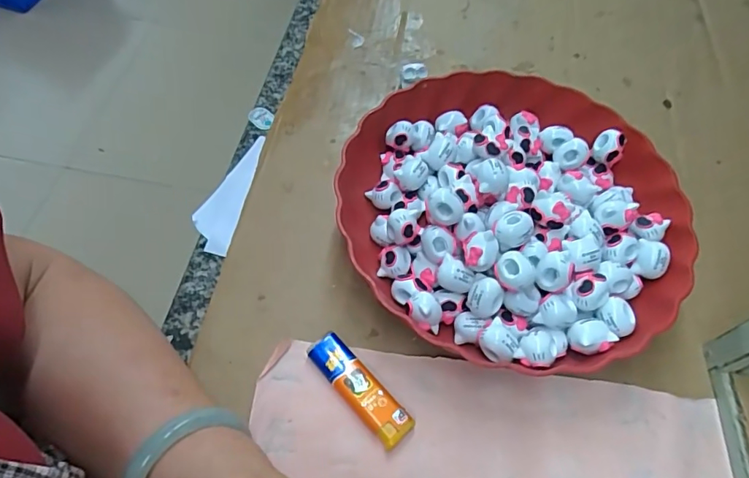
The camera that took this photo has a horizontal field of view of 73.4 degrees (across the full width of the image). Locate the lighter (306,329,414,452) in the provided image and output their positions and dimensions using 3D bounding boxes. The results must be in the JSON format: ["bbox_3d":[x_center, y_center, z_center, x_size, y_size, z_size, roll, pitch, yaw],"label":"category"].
[{"bbox_3d":[-0.009,0.093,0.315,0.023,0.011,0.080,-37,67,-22],"label":"lighter"}]

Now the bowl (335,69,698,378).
[{"bbox_3d":[0.098,-0.027,0.367,0.236,0.060,0.234,2,59,-3],"label":"bowl"}]

